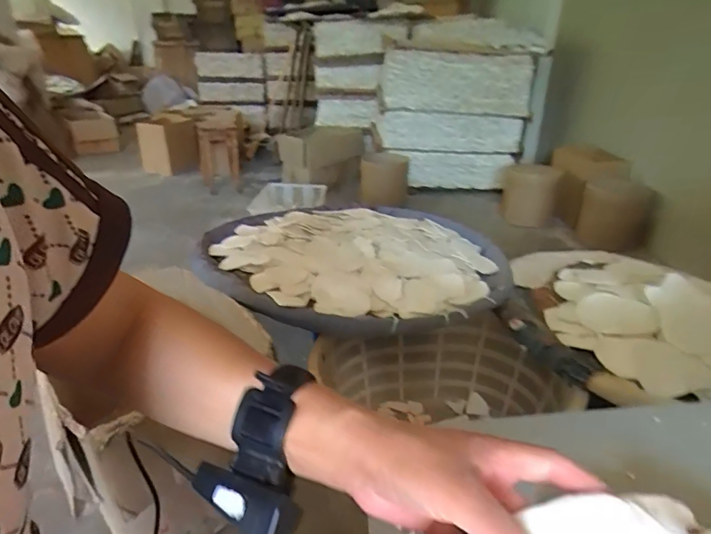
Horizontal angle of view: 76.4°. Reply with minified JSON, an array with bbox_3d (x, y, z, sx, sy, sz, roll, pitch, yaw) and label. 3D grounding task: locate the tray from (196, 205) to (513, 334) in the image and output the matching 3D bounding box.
[{"bbox_3d":[-0.008,-0.035,1.372,0.822,0.072,0.860,0,27,0],"label":"tray"}]

